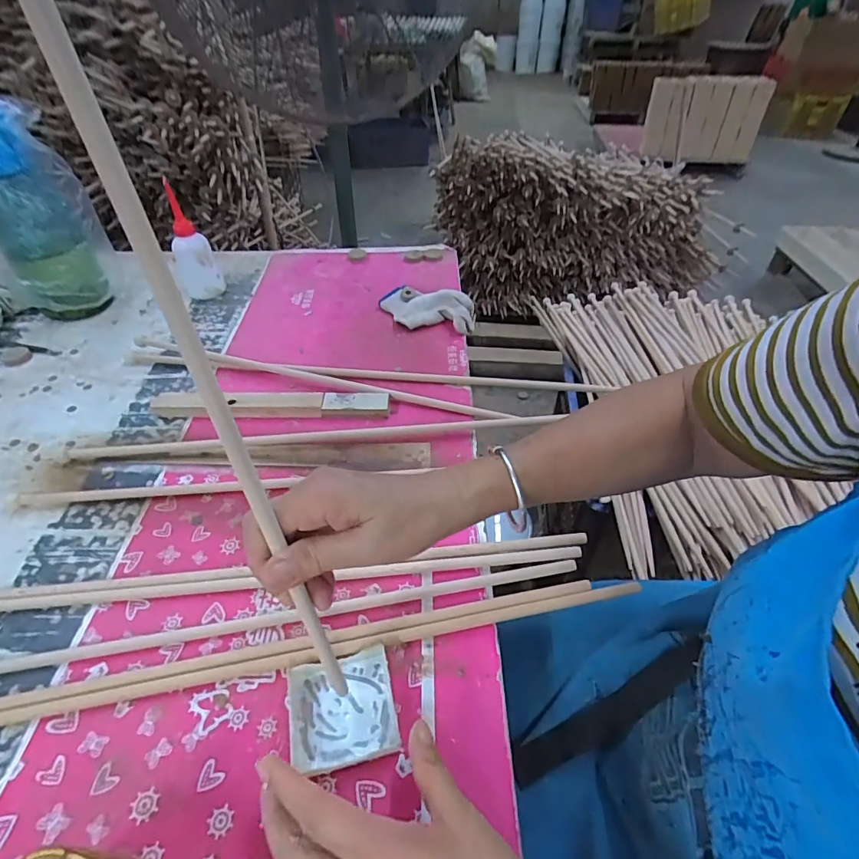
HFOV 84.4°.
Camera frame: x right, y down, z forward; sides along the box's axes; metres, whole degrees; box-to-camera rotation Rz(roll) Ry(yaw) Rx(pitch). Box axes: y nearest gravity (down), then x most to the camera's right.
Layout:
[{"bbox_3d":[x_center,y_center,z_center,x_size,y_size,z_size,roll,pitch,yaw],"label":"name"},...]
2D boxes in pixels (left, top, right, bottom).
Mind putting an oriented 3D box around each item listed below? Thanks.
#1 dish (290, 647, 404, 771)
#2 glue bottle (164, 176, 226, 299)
[{"bbox_3d":[-0.066,0.209,0.357,0.075,0.009,0.073,-10,45,-9],"label":"dish"},{"bbox_3d":[-0.384,-0.289,0.771,0.064,0.147,0.052,-21,47,-19],"label":"glue bottle"}]

